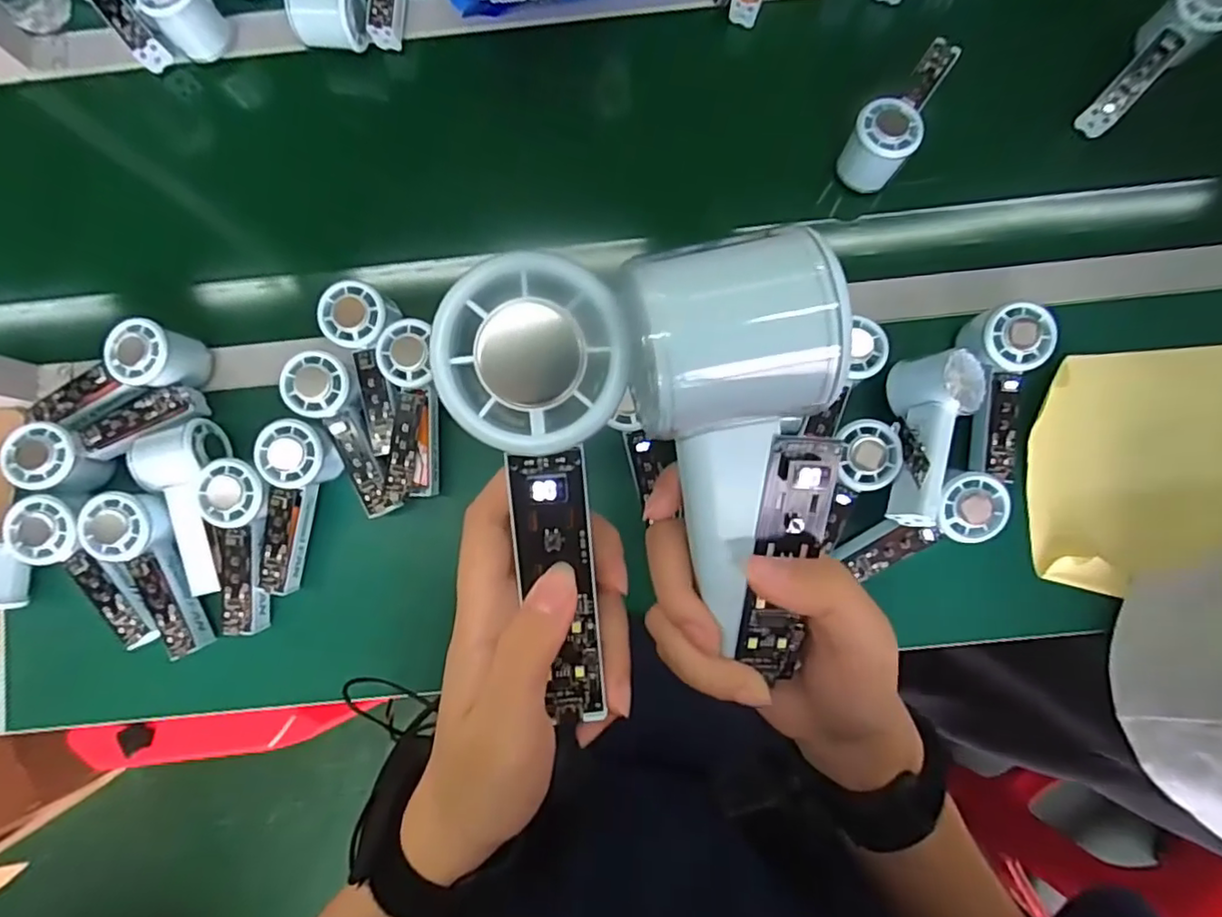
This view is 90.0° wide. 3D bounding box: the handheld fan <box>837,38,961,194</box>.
[{"bbox_3d":[0.266,-0.326,0.562,0.054,0.058,0.147,27,85,4],"label":"handheld fan"}]

